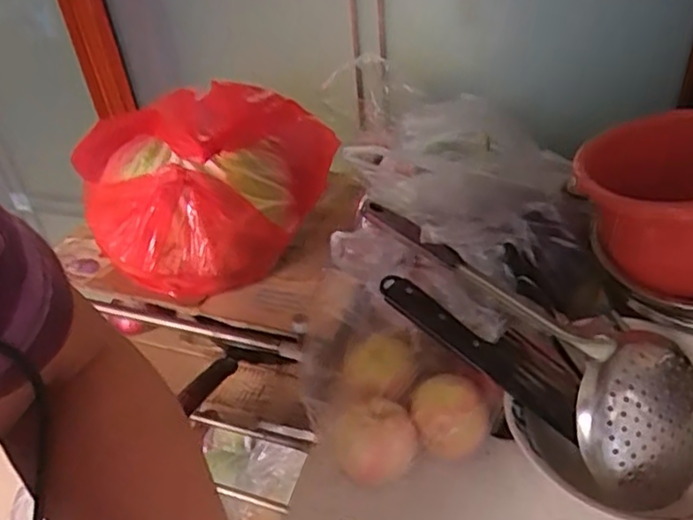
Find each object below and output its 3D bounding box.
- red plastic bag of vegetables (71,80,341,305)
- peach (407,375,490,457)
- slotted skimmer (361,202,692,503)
[{"bbox_3d":[-0.156,-0.076,0.749,0.292,0.175,0.236,-10,39,-5],"label":"red plastic bag of vegetables"},{"bbox_3d":[0.100,0.151,0.636,0.073,0.057,0.060,-5,39,1],"label":"peach"},{"bbox_3d":[0.180,0.057,0.653,0.152,0.094,0.402,-33,60,-29],"label":"slotted skimmer"}]

